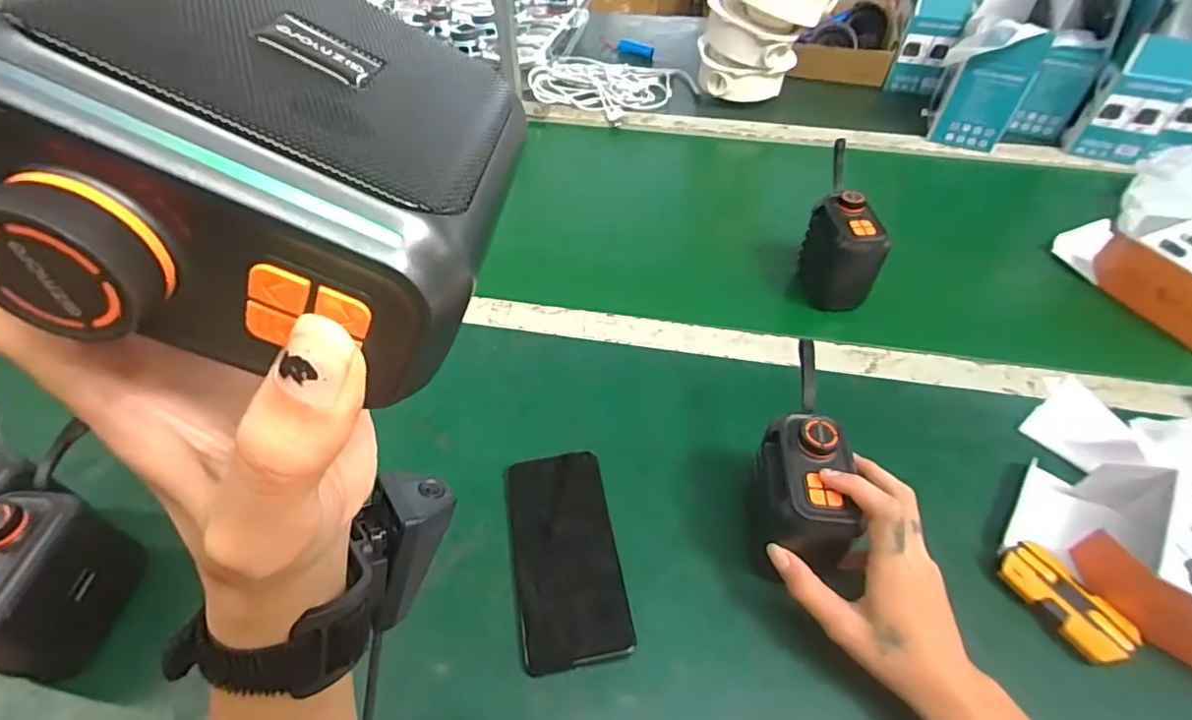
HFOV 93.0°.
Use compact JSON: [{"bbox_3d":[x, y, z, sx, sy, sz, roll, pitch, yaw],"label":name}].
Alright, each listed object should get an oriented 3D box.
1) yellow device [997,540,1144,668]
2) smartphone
[{"bbox_3d":[0.317,0.162,0.382,0.033,0.018,0.080,-24,54,-20],"label":"yellow device"},{"bbox_3d":[-0.022,0.138,0.408,0.073,0.014,0.148,-10,55,-5],"label":"smartphone"}]

